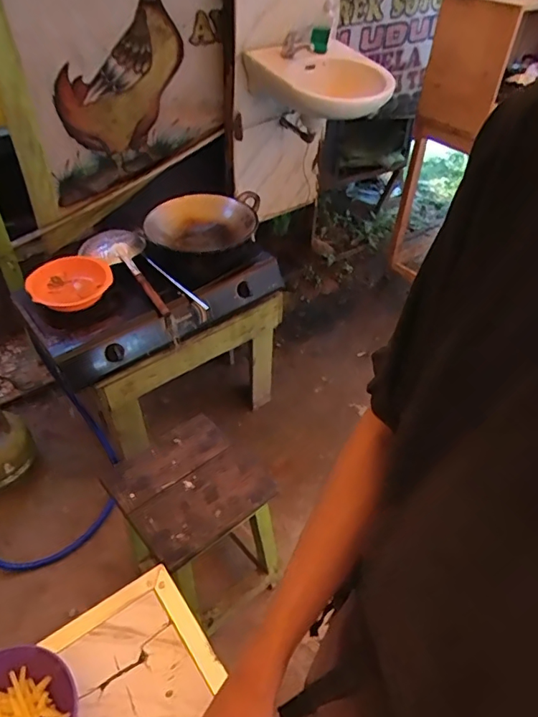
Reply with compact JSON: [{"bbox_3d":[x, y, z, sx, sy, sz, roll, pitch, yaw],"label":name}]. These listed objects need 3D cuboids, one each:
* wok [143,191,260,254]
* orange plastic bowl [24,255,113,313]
[{"bbox_3d":[-0.196,-0.443,1.559,0.318,0.074,0.329,4,43,4],"label":"wok"},{"bbox_3d":[-0.530,-0.211,1.332,0.214,0.072,0.175,-19,46,-19],"label":"orange plastic bowl"}]

